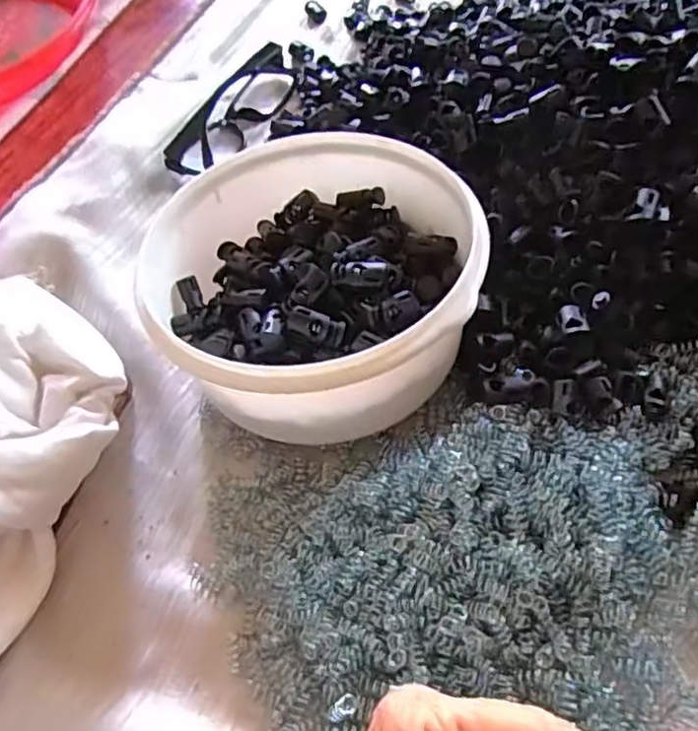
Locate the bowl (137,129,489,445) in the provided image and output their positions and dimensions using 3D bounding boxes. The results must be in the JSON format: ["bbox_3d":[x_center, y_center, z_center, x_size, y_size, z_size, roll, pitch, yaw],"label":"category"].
[{"bbox_3d":[-0.011,-0.043,0.343,0.156,0.085,0.145,-1,57,2],"label":"bowl"}]

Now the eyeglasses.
[{"bbox_3d":[-0.078,-0.185,0.474,0.041,0.026,0.139,19,61,16],"label":"eyeglasses"}]

